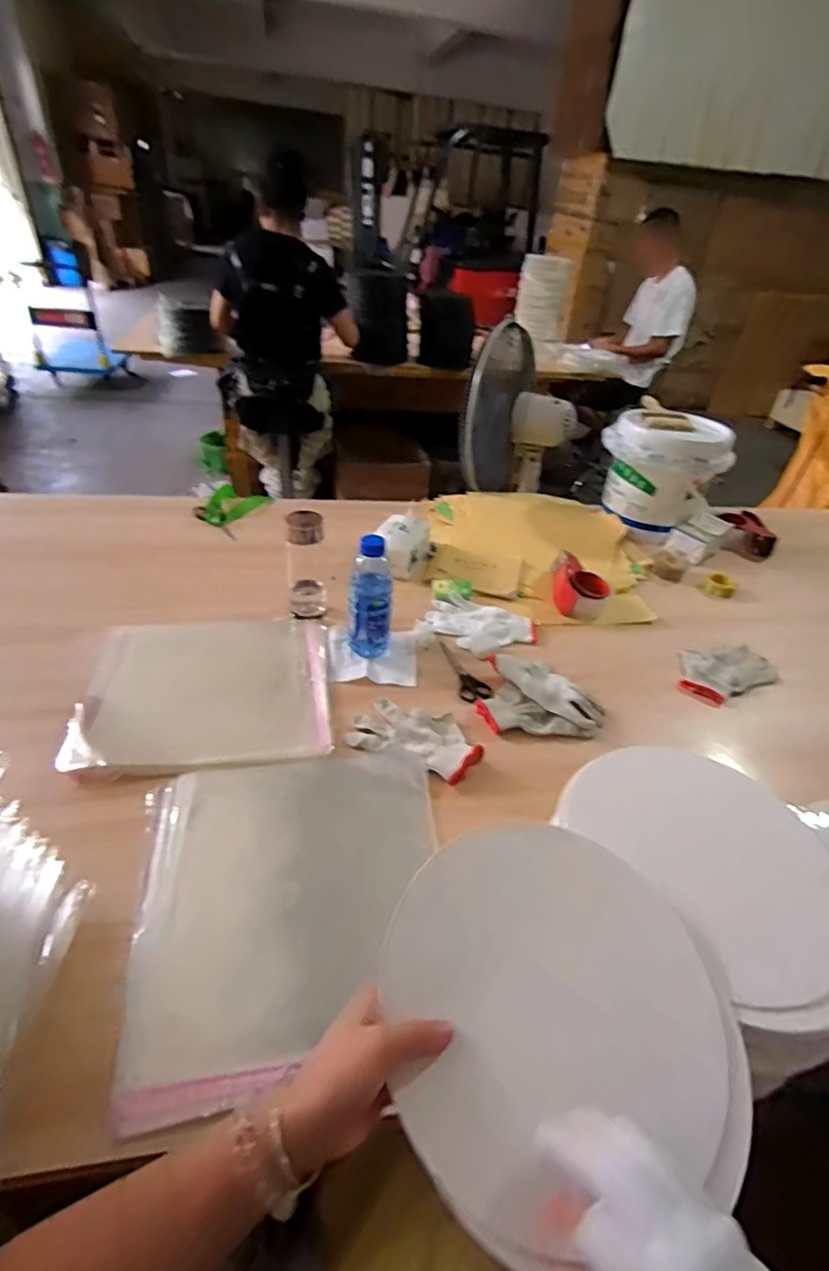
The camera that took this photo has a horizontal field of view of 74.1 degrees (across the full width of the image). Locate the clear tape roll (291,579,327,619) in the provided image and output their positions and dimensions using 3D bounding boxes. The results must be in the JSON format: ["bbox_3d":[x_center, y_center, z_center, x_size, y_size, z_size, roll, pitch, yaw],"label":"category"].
[{"bbox_3d":[-0.190,-0.072,0.990,0.063,0.050,0.061,3,40,-5],"label":"clear tape roll"}]

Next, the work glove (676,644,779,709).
[{"bbox_3d":[0.539,0.061,0.973,0.196,0.028,0.121,-15,44,-24],"label":"work glove"}]

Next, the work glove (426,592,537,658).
[{"bbox_3d":[0.116,-0.016,0.990,0.193,0.022,0.138,18,41,13],"label":"work glove"}]

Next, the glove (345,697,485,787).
[{"bbox_3d":[0.005,0.140,0.776,0.181,0.032,0.099,18,41,13],"label":"glove"}]

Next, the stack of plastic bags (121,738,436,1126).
[{"bbox_3d":[-0.125,0.276,0.609,0.329,0.017,0.340,-6,41,-15],"label":"stack of plastic bags"}]

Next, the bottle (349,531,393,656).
[{"bbox_3d":[-0.070,-0.059,0.879,0.067,0.193,0.064,5,40,-2],"label":"bottle"}]

